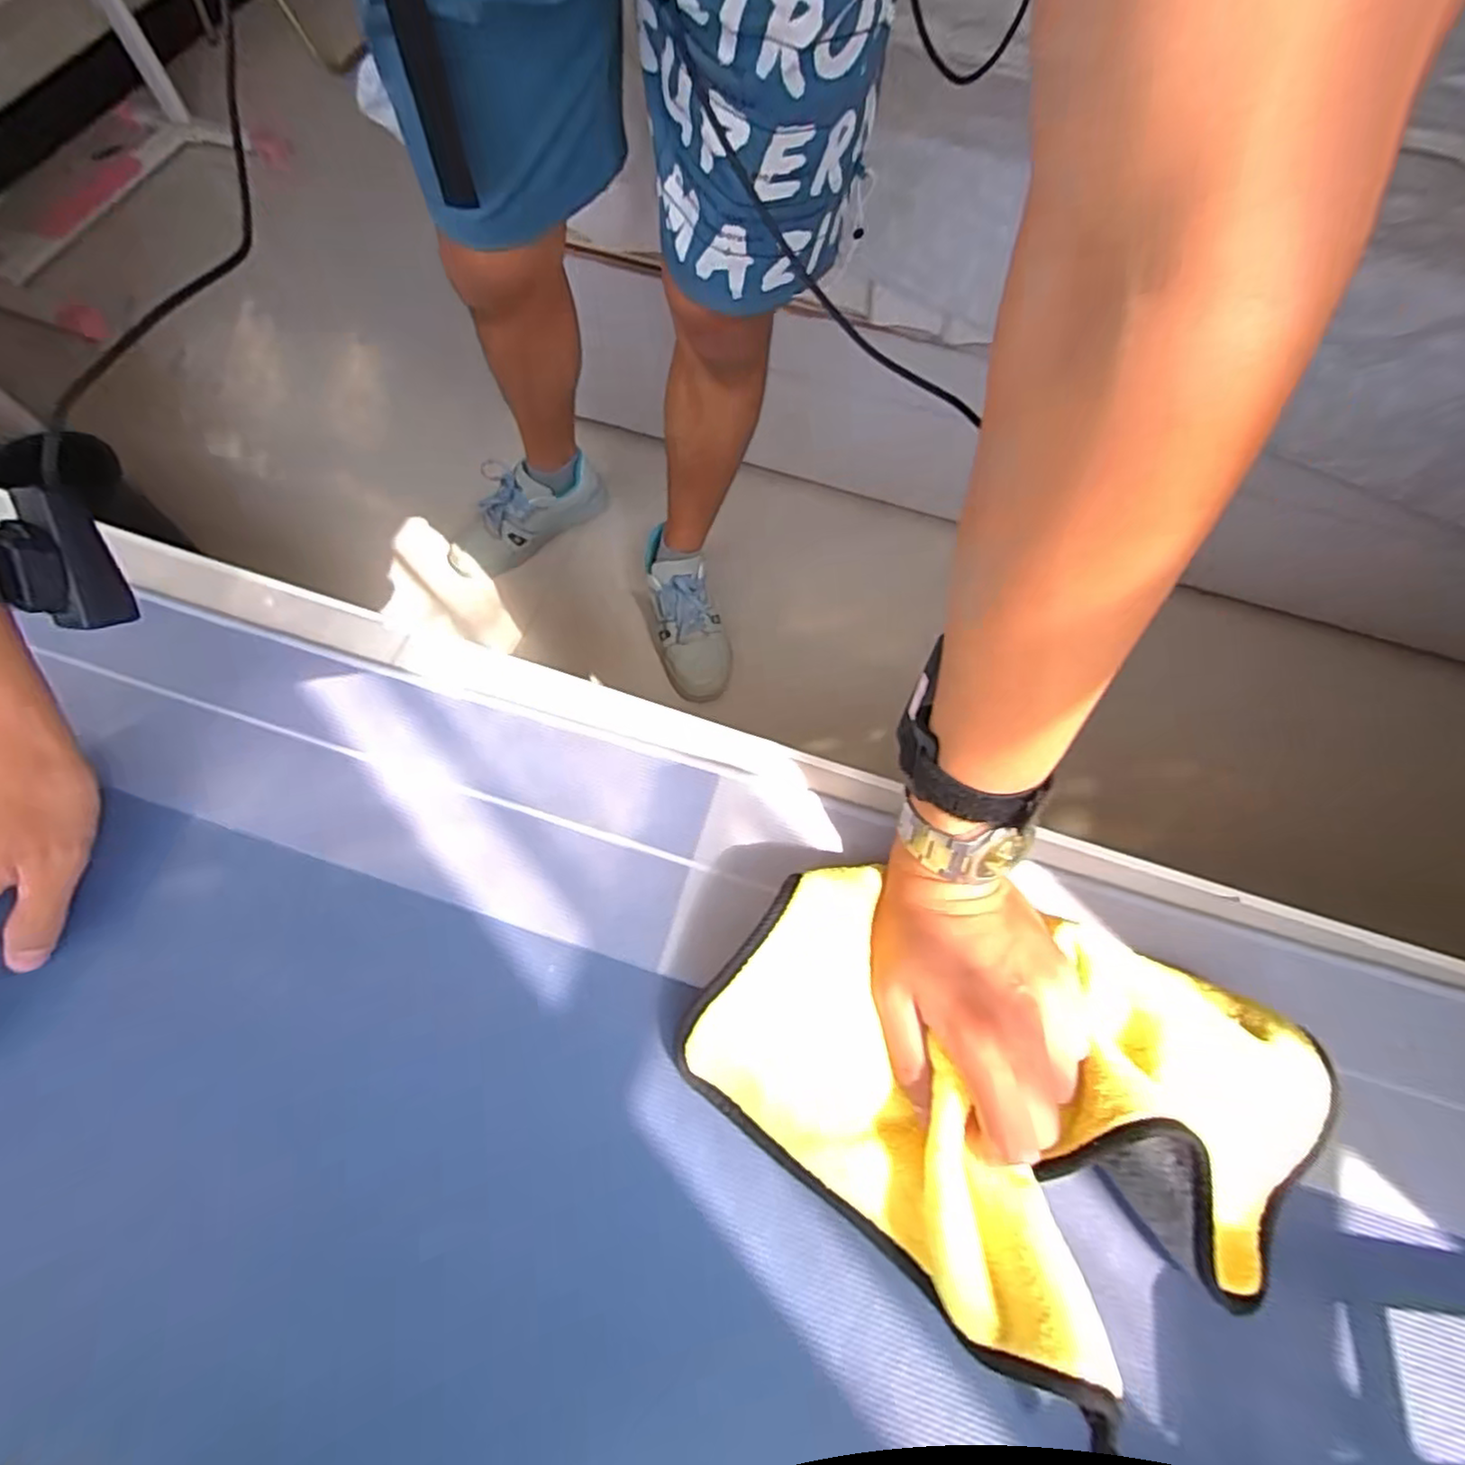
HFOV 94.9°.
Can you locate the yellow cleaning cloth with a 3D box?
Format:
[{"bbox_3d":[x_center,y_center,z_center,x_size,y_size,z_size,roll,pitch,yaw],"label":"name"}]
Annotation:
[{"bbox_3d":[0.119,0.165,0.311,0.264,0.052,0.173,25,69,10],"label":"yellow cleaning cloth"}]

